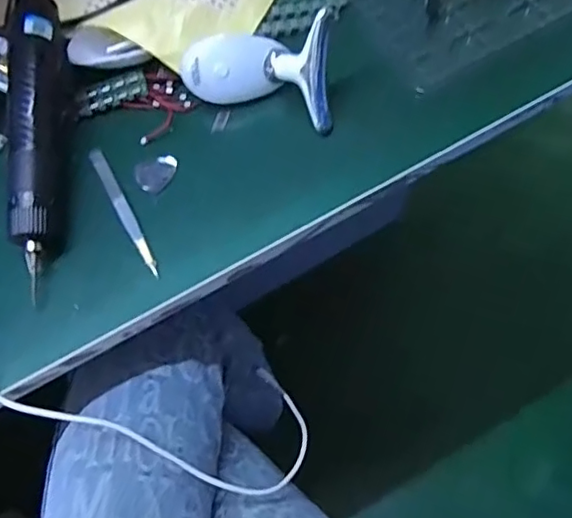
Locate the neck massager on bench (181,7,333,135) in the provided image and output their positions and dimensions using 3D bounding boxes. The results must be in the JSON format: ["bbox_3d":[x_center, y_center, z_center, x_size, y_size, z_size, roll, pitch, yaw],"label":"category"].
[{"bbox_3d":[-0.021,-0.146,0.446,0.116,0.055,0.052,14,65,13],"label":"neck massager on bench"}]

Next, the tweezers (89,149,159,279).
[{"bbox_3d":[-0.121,-0.037,0.435,0.010,0.007,0.119,-28,63,-9],"label":"tweezers"}]

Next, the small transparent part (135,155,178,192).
[{"bbox_3d":[-0.098,-0.066,0.450,0.032,0.004,0.026,-25,63,-7],"label":"small transparent part"}]

